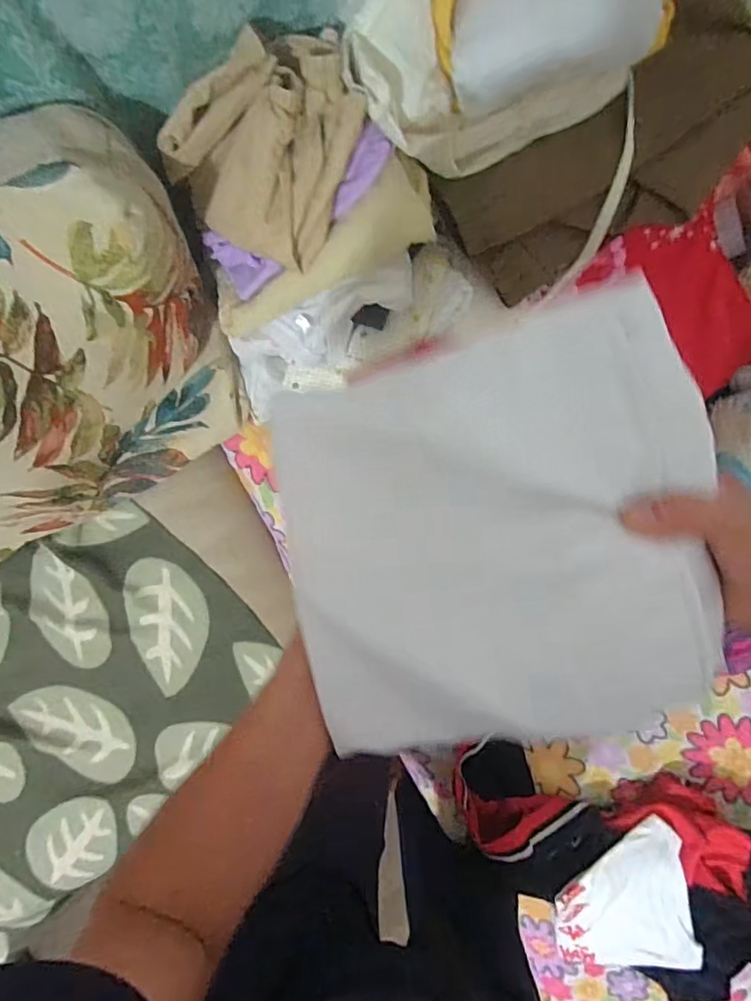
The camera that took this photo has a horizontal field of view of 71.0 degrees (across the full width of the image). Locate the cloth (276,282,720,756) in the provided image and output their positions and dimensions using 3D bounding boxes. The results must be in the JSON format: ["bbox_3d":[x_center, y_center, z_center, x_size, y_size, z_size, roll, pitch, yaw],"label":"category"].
[{"bbox_3d":[0.065,0.019,0.288,0.230,0.045,0.215,-15,94,0],"label":"cloth"}]

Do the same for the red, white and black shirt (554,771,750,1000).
[{"bbox_3d":[0.412,0.551,0.736,0.329,0.082,0.297,-42,93,2],"label":"red, white and black shirt"}]

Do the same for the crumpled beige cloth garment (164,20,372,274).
[{"bbox_3d":[-0.091,-0.330,0.492,0.152,0.073,0.178,34,93,-3],"label":"crumpled beige cloth garment"}]

